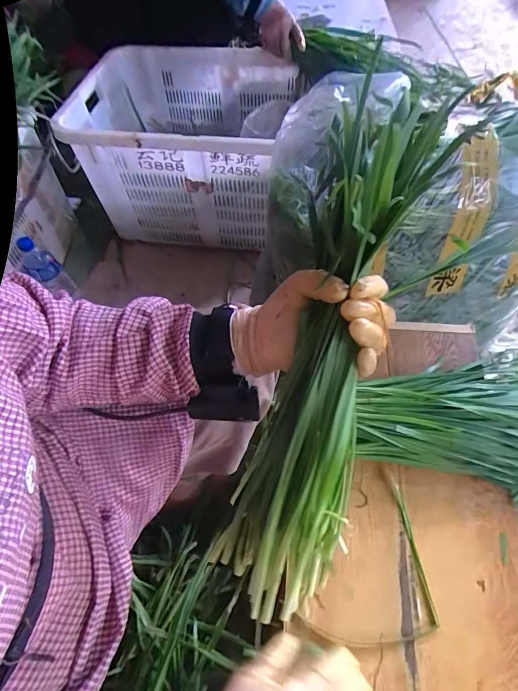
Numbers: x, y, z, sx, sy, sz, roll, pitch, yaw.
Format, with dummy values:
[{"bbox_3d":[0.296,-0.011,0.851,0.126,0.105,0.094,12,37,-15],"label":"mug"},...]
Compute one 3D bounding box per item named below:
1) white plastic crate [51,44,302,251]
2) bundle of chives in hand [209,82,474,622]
[{"bbox_3d":[-0.190,-0.546,1.048,0.536,0.334,0.436,6,59,6],"label":"white plastic crate"},{"bbox_3d":[0.055,0.011,0.308,0.103,0.095,0.418,15,93,11],"label":"bundle of chives in hand"}]

